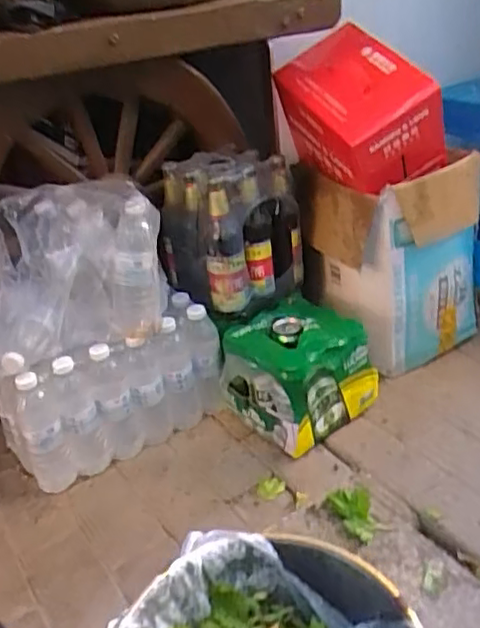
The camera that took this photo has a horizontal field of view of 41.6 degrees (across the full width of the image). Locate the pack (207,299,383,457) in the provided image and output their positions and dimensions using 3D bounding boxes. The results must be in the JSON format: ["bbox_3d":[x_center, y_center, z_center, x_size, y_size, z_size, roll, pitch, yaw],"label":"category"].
[{"bbox_3d":[0.090,0.104,1.123,0.226,0.181,0.195,22,40,41],"label":"pack"}]

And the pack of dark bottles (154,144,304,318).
[{"bbox_3d":[-0.023,-0.158,1.151,0.206,0.246,0.179,-25,34,-28],"label":"pack of dark bottles"}]

